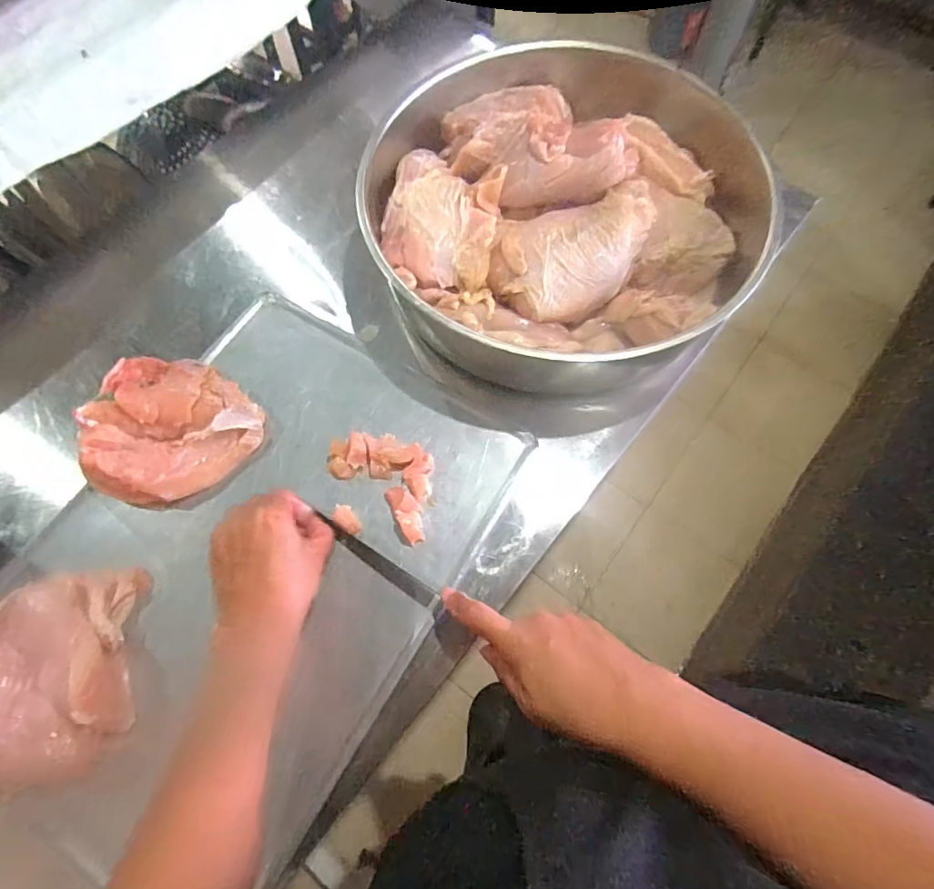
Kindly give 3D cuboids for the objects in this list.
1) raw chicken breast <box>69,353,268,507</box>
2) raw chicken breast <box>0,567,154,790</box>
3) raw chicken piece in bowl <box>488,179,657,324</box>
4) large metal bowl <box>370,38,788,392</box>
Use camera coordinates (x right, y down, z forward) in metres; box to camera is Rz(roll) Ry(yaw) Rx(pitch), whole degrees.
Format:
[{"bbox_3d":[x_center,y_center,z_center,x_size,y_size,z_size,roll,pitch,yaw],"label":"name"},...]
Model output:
[{"bbox_3d":[-0.279,-0.019,0.465,0.146,0.029,0.137,0,70,1],"label":"raw chicken breast"},{"bbox_3d":[-0.322,0.173,0.391,0.117,0.038,0.144,-6,70,-1],"label":"raw chicken breast"},{"bbox_3d":[0.099,-0.178,0.474,0.156,0.044,0.122,-9,70,-2],"label":"raw chicken piece in bowl"},{"bbox_3d":[0.095,-0.233,0.507,0.379,0.089,0.375,0,70,1],"label":"large metal bowl"}]

